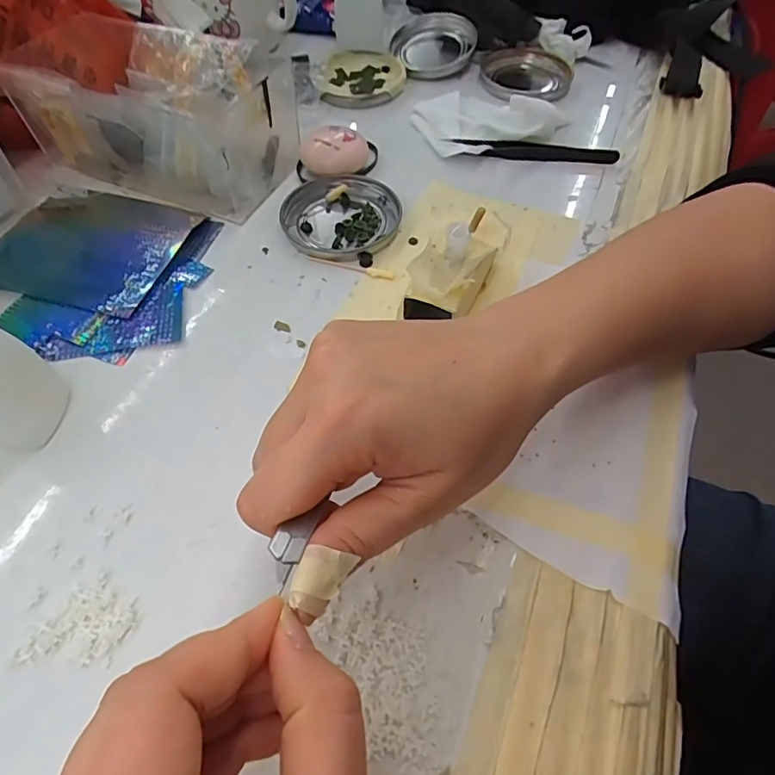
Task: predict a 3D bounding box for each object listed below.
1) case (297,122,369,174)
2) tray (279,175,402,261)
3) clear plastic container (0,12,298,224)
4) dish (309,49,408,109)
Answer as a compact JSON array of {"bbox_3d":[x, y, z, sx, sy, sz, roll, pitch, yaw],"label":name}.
[{"bbox_3d":[-0.039,-0.170,0.378,0.044,0.024,0.034,15,57,10],"label":"case"},{"bbox_3d":[-0.033,-0.115,0.351,0.078,0.010,0.075,0,56,0],"label":"tray"},{"bbox_3d":[-0.160,-0.195,0.368,0.182,0.070,0.102,19,58,13],"label":"clear plastic container"},{"bbox_3d":[-0.026,-0.273,0.452,0.078,0.013,0.090,-8,56,-5],"label":"dish"}]

